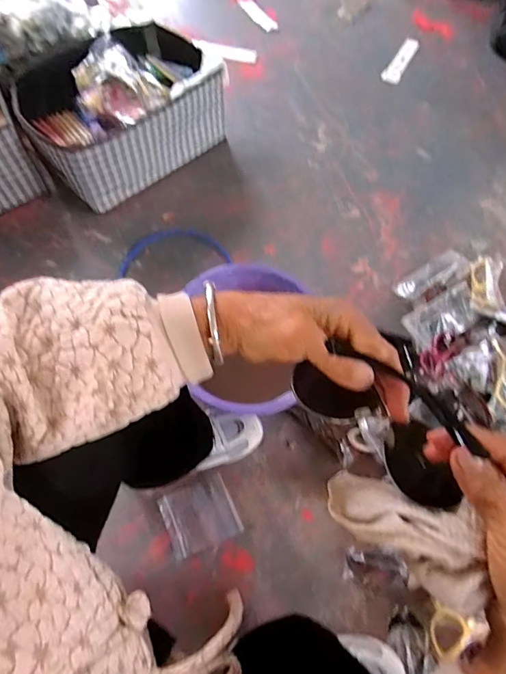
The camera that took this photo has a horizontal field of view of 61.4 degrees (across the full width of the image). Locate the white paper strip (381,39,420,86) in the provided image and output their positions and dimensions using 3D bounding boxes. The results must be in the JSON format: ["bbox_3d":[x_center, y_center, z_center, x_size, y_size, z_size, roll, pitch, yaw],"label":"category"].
[{"bbox_3d":[0.495,-0.927,1.423,0.060,0.004,0.279,23,62,12],"label":"white paper strip"}]

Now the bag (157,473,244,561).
[{"bbox_3d":[-0.089,0.300,0.717,0.115,0.007,0.103,-17,59,-19],"label":"bag"}]

